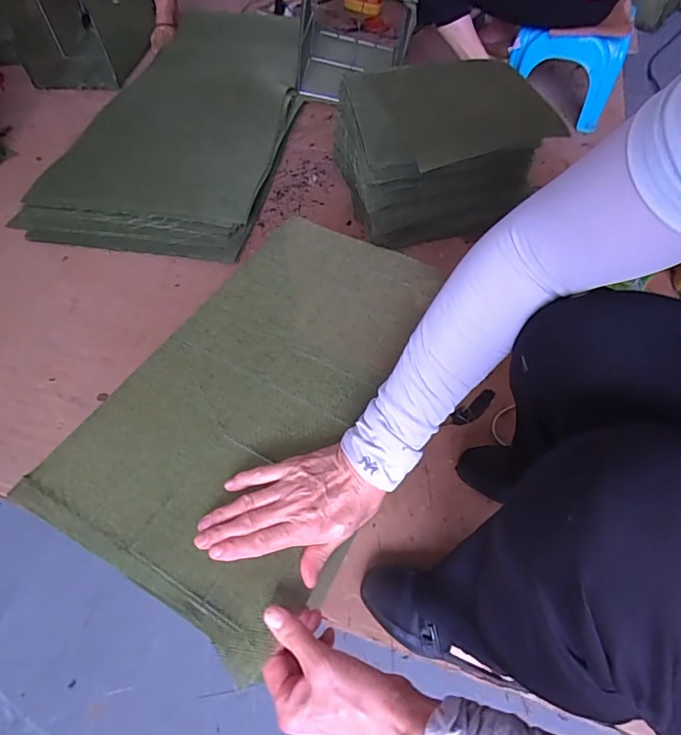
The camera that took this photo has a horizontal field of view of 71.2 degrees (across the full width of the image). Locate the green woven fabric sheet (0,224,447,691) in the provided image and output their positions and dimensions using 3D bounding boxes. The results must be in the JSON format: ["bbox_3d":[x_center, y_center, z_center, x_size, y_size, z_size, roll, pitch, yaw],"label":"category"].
[{"bbox_3d":[-0.070,0.008,0.511,0.276,0.013,0.458,27,60,17],"label":"green woven fabric sheet"}]

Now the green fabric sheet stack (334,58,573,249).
[{"bbox_3d":[0.221,-0.469,1.031,0.413,0.229,0.311,-15,57,-10],"label":"green fabric sheet stack"}]

